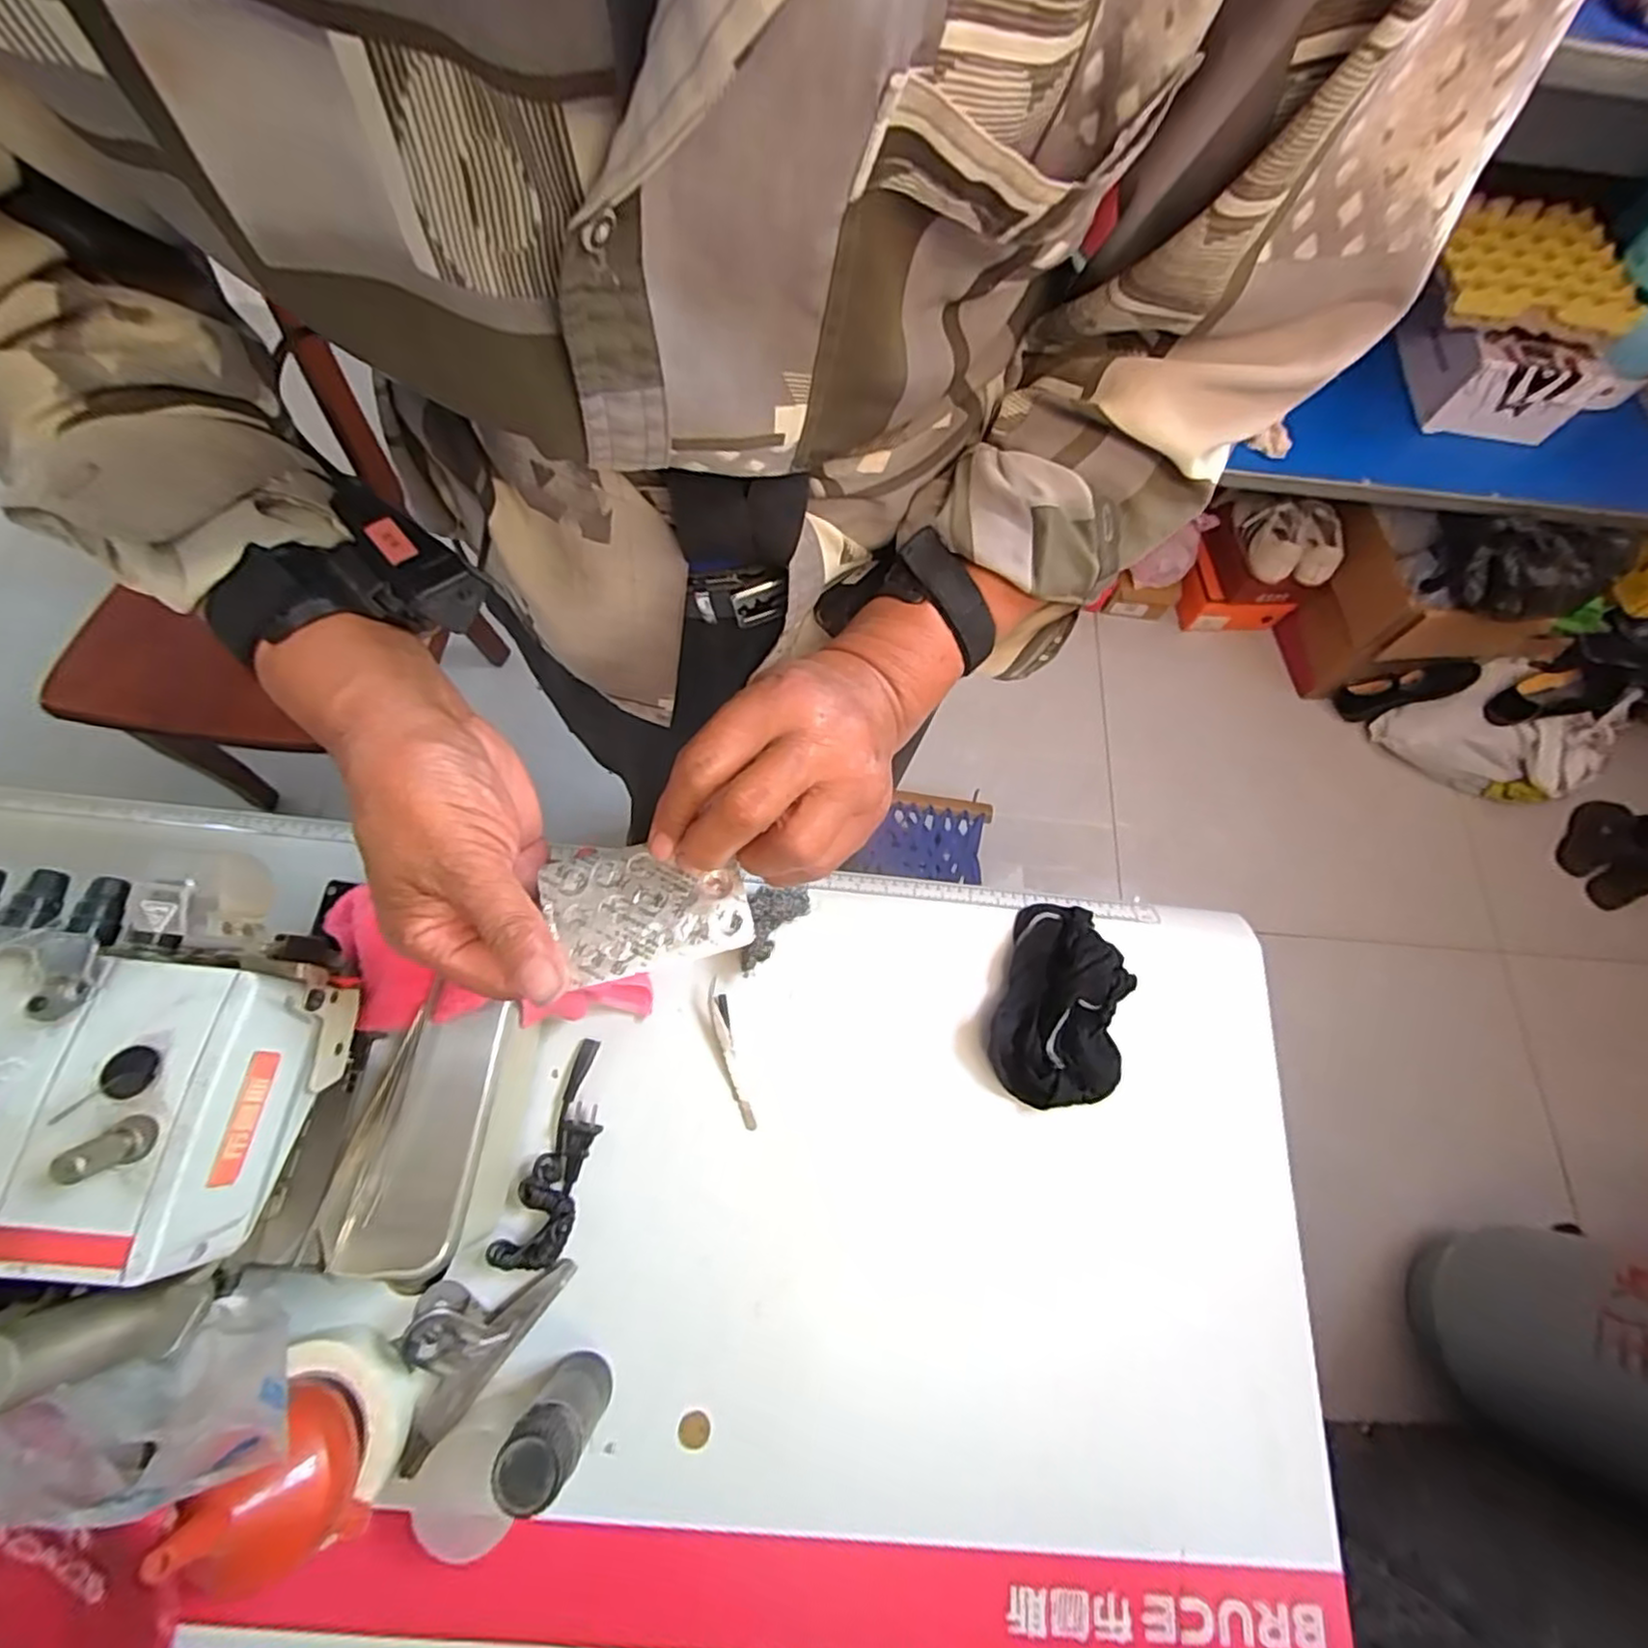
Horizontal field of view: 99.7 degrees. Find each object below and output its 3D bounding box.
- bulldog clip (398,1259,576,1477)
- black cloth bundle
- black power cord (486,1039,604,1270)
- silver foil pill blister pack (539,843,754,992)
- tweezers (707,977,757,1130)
[{"bbox_3d":[-0.245,0.340,0.458,0.071,0.039,0.137,35,72,10],"label":"bulldog clip"},{"bbox_3d":[0.186,0.138,0.552,0.102,0.052,0.157,2,70,-2],"label":"black cloth bundle"},{"bbox_3d":[-0.187,0.240,0.506,0.046,0.024,0.151,17,70,3],"label":"black power cord"},{"bbox_3d":[-0.077,0.035,0.302,0.082,0.009,0.056,-14,71,-8],"label":"silver foil pill blister pack"},{"bbox_3d":[-0.076,0.181,0.547,0.018,0.011,0.115,-13,71,-8],"label":"tweezers"}]

